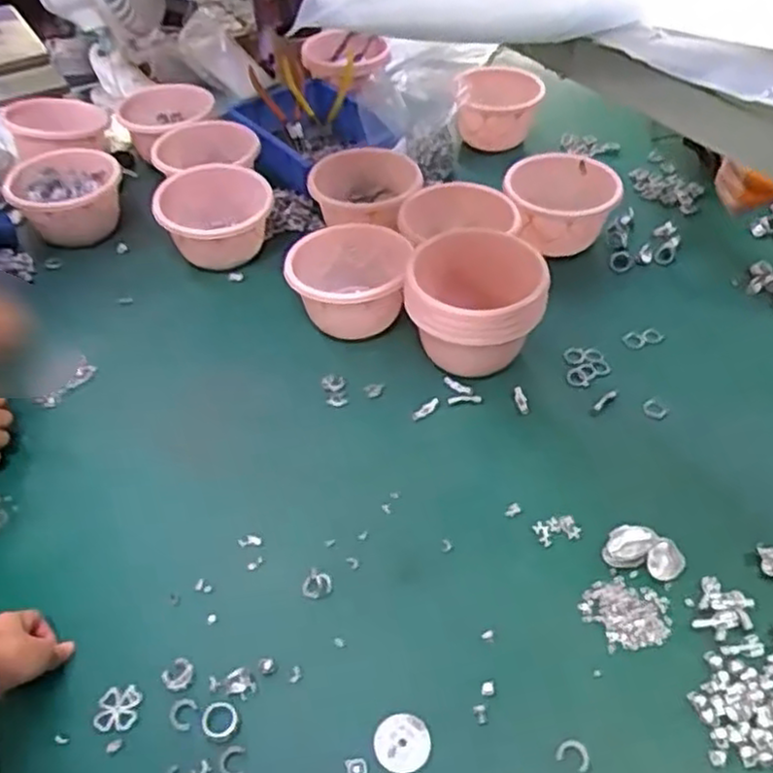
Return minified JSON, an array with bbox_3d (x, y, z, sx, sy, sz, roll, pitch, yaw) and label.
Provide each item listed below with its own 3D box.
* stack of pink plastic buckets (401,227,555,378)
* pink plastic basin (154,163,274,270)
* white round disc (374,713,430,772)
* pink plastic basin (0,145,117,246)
[{"bbox_3d":[0.099,-0.084,0.838,0.153,0.131,0.125,8,47,11],"label":"stack of pink plastic buckets"},{"bbox_3d":[-0.223,-0.218,0.985,0.140,0.100,0.140,-2,45,2],"label":"pink plastic basin"},{"bbox_3d":[0.012,0.273,0.573,0.041,0.004,0.042,-2,45,2],"label":"white round disc"},{"bbox_3d":[-0.433,-0.256,1.027,0.145,0.081,0.142,-14,46,-9],"label":"pink plastic basin"}]

